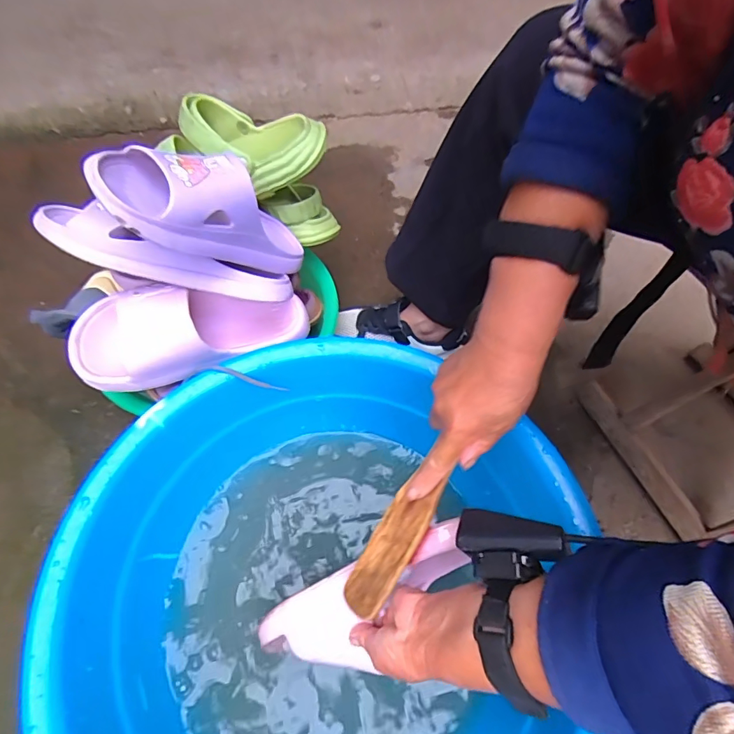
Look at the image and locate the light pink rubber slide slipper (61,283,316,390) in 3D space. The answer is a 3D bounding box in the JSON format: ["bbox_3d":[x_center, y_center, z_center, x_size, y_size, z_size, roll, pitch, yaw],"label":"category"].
[{"bbox_3d":[-0.188,-0.049,0.514,0.255,0.089,0.090,-12,58,-26],"label":"light pink rubber slide slipper"}]

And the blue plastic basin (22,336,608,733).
[{"bbox_3d":[-0.034,0.208,0.446,0.432,0.174,0.447,-1,59,1],"label":"blue plastic basin"}]

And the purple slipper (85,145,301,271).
[{"bbox_3d":[-0.137,-0.159,0.453,0.082,0.243,0.102,-46,61,20],"label":"purple slipper"}]

